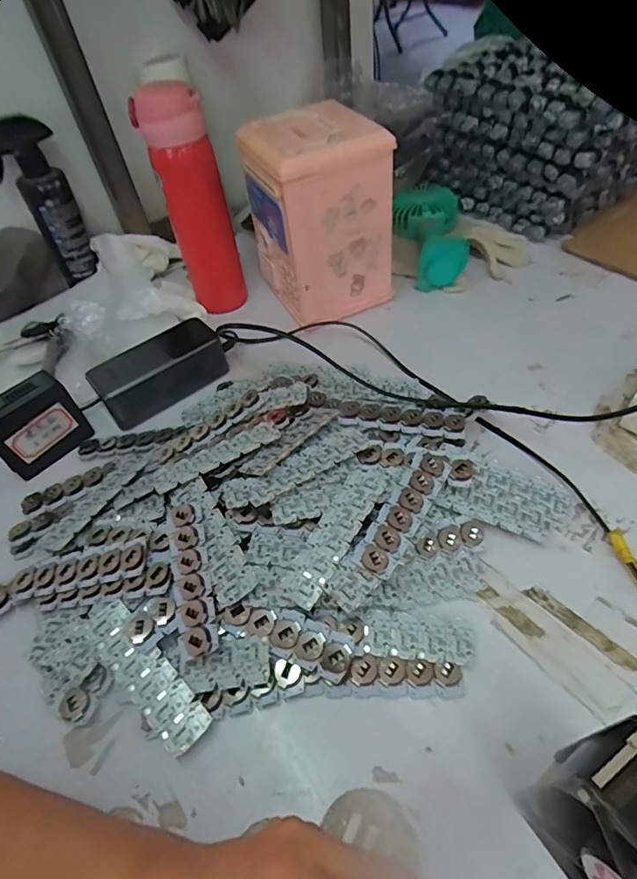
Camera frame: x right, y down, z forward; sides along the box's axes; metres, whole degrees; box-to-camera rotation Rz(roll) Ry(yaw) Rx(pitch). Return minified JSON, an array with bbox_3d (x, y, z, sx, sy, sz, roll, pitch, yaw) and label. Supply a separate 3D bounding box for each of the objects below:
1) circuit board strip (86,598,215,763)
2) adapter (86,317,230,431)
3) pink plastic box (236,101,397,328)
[{"bbox_3d":[-0.115,0.153,0.320,0.109,0.006,0.029,39,62,24],"label":"circuit board strip"},{"bbox_3d":[-0.162,-0.075,0.498,0.131,0.041,0.054,-34,55,-22],"label":"adapter"},{"bbox_3d":[0.000,-0.244,0.538,0.123,0.178,0.122,-22,51,-13],"label":"pink plastic box"}]

